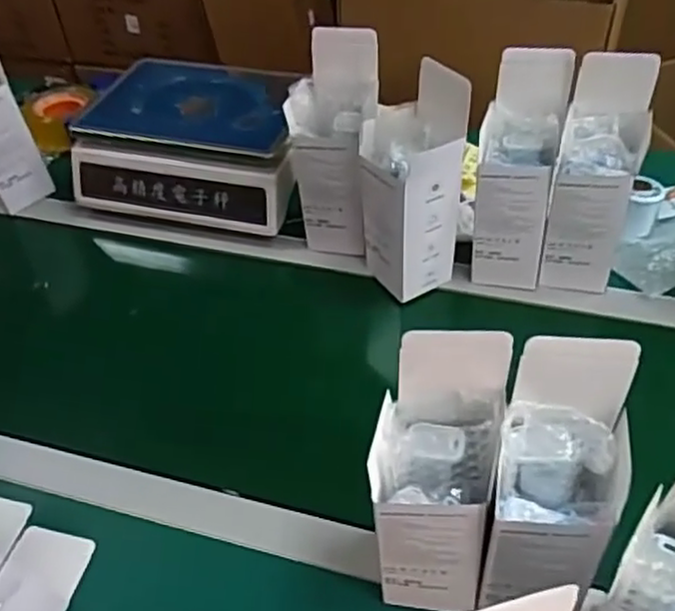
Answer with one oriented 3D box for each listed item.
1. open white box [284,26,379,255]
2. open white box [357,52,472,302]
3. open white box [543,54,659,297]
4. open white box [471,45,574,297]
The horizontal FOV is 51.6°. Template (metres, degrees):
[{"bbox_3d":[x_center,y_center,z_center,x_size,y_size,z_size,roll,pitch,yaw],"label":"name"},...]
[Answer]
[{"bbox_3d":[-0.001,-0.169,0.780,0.099,0.235,0.096,0,47,3],"label":"open white box"},{"bbox_3d":[0.077,-0.125,0.727,0.076,0.232,0.090,-26,51,-20],"label":"open white box"},{"bbox_3d":[0.262,-0.126,0.713,0.078,0.240,0.072,15,50,16],"label":"open white box"},{"bbox_3d":[0.189,-0.134,0.732,0.080,0.243,0.086,12,49,13],"label":"open white box"}]

